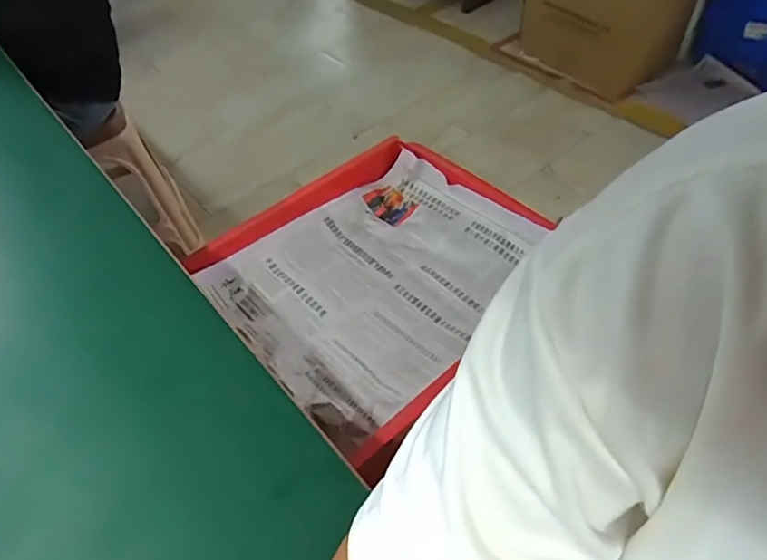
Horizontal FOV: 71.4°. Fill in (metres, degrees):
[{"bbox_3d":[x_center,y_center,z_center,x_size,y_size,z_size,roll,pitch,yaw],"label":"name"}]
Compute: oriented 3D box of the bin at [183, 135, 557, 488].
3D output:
[{"bbox_3d":[-0.005,-0.020,0.786,0.457,0.090,0.400,-35,56,-23],"label":"bin"}]

